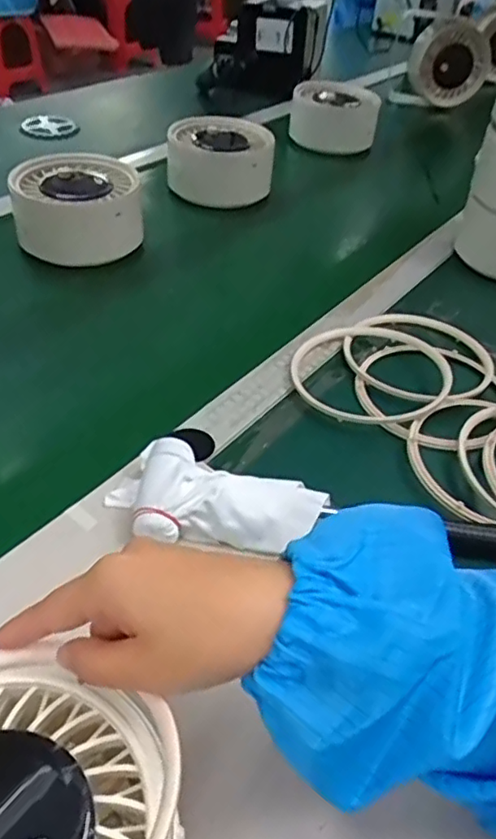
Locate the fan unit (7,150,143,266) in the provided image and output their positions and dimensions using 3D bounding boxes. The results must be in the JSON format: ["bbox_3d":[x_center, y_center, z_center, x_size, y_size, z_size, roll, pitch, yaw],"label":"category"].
[{"bbox_3d":[-0.189,-0.236,0.716,0.136,0.078,0.128,0,43,-8],"label":"fan unit"}]

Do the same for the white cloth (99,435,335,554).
[{"bbox_3d":[-0.019,0.053,0.429,0.144,0.038,0.070,5,42,-2],"label":"white cloth"}]

